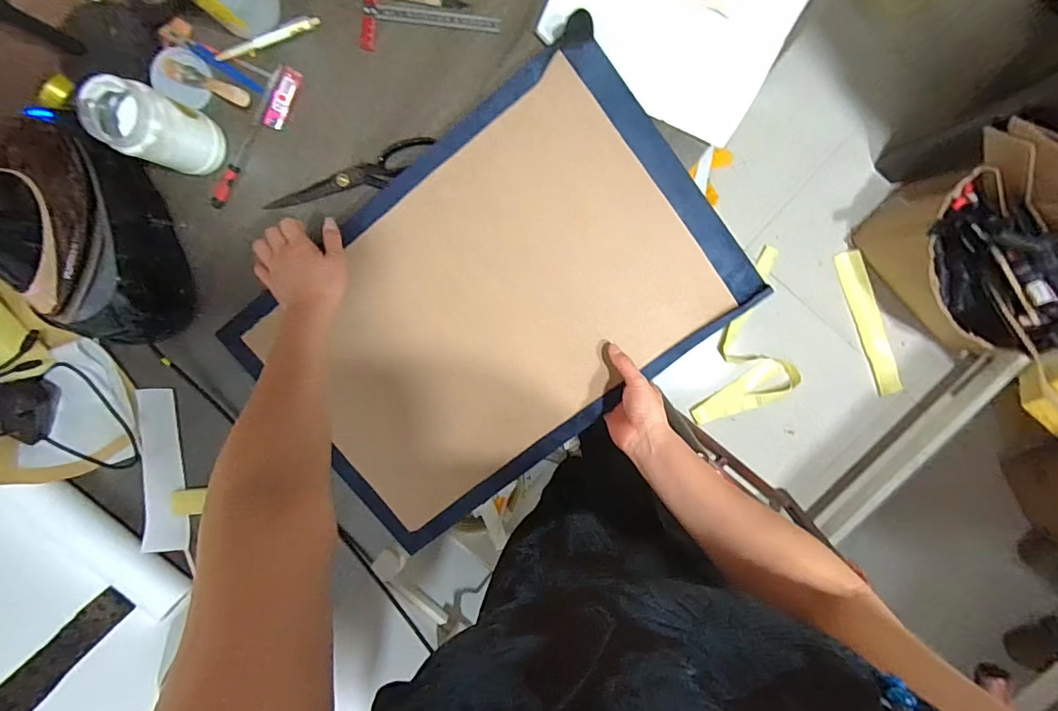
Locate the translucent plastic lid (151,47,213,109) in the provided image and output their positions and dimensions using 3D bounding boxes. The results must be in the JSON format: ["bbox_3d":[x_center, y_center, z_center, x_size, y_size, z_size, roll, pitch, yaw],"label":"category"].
[{"bbox_3d":[-0.439,-0.354,0.586,0.083,0.015,0.062,25,98,-1],"label":"translucent plastic lid"}]

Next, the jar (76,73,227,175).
[{"bbox_3d":[-0.438,-0.265,0.545,0.078,0.115,0.074,0,98,3],"label":"jar"}]

